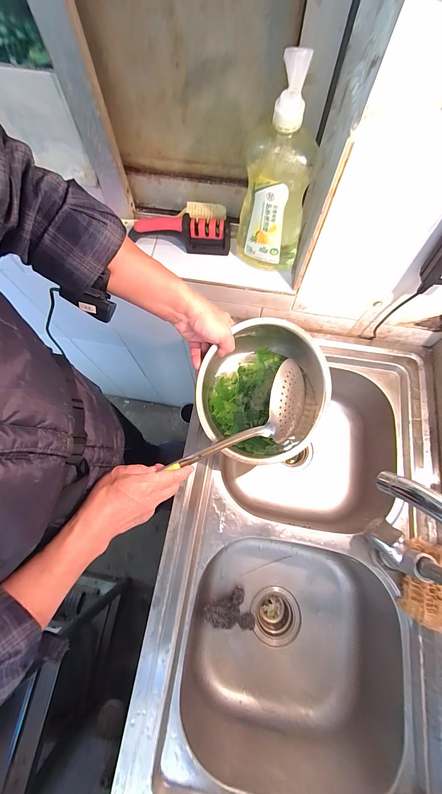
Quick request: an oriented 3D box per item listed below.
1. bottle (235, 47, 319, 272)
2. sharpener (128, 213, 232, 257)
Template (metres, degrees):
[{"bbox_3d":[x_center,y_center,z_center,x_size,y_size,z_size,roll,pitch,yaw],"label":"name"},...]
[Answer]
[{"bbox_3d":[0.081,-0.308,0.416,0.113,0.274,0.068,13,72,5],"label":"bottle"},{"bbox_3d":[-0.075,-0.316,0.535,0.186,0.056,0.035,5,71,2],"label":"sharpener"}]

